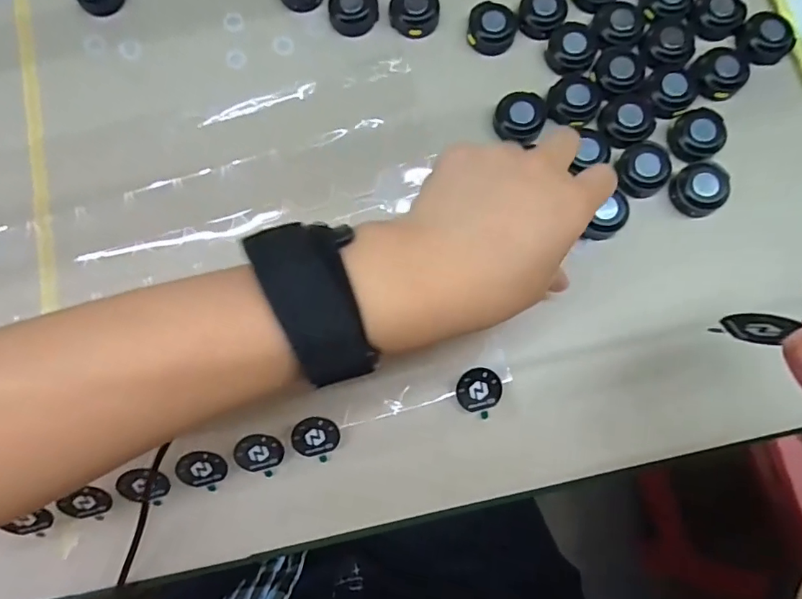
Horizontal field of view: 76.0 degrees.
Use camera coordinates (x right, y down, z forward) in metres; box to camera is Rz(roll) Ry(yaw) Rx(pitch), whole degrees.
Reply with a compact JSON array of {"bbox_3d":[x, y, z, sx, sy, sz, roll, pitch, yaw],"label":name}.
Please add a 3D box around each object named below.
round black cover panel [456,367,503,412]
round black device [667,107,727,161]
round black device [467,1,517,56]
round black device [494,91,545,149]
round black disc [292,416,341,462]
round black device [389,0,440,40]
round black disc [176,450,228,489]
[{"bbox_3d":[0.041,0.048,0.271,0.024,0.004,0.024,0,92,-4],"label":"round black cover panel"},{"bbox_3d":[0.172,-0.095,0.297,0.029,0.011,0.029,0,79,1],"label":"round black device"},{"bbox_3d":[0.056,-0.167,0.313,0.028,0.009,0.032,14,80,4],"label":"round black device"},{"bbox_3d":[0.070,-0.108,0.299,0.028,0.007,0.033,21,80,5],"label":"round black device"},{"bbox_3d":[-0.044,0.070,0.262,0.023,0.004,0.023,-5,109,-15],"label":"round black disc"},{"bbox_3d":[0.008,-0.179,0.316,0.030,0.009,0.032,0,79,1],"label":"round black device"},{"bbox_3d":[-0.099,0.085,0.257,0.023,0.004,0.020,24,100,-20],"label":"round black disc"}]

